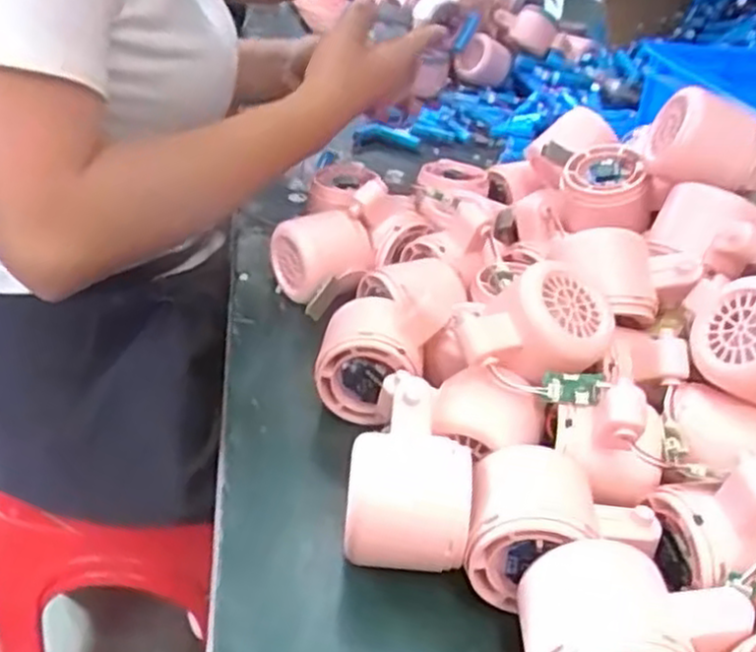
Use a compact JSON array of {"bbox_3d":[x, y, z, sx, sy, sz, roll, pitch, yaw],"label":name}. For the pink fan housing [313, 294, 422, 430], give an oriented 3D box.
[{"bbox_3d":[-0.005,0.020,0.430,0.054,0.059,0.054,4,33,2],"label":"pink fan housing"}]

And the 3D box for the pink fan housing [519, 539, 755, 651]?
[{"bbox_3d":[0.096,0.123,0.294,0.077,0.054,0.050,5,33,4],"label":"pink fan housing"}]

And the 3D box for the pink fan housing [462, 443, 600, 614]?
[{"bbox_3d":[0.067,0.086,0.336,0.052,0.048,0.053,7,33,8],"label":"pink fan housing"}]

